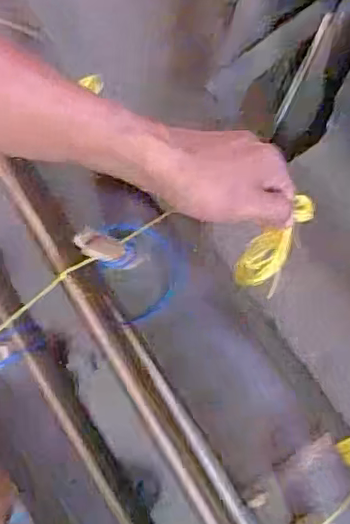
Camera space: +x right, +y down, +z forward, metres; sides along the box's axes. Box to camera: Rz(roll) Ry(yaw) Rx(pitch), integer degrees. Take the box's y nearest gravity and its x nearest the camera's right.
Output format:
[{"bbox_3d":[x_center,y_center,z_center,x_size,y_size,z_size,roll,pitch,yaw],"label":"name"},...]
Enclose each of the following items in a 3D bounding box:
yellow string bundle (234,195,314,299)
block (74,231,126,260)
[{"bbox_3d":[0.075,-0.013,0.408,0.030,0.017,0.082,38,68,11],"label":"yellow string bundle"},{"bbox_3d":[-0.040,-0.008,0.316,0.010,0.038,0.010,-14,72,27],"label":"block"}]

